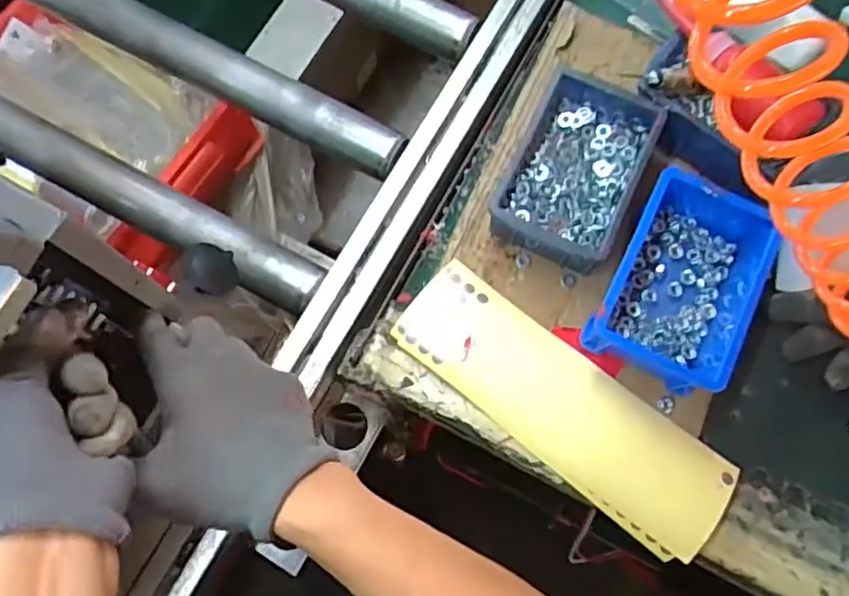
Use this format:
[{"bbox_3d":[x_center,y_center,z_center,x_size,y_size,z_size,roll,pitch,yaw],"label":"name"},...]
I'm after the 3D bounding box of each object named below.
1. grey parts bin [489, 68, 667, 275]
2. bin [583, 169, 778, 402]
[{"bbox_3d":[0.119,-0.099,0.498,0.094,0.044,0.150,26,75,6],"label":"grey parts bin"},{"bbox_3d":[0.195,-0.015,0.471,0.103,0.051,0.158,27,75,6],"label":"bin"}]

